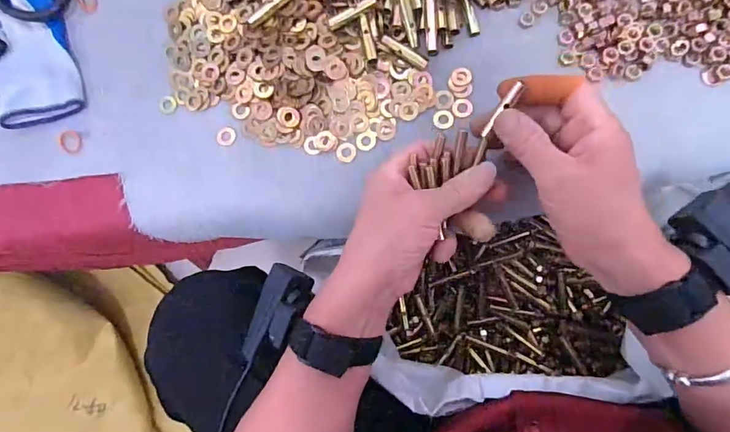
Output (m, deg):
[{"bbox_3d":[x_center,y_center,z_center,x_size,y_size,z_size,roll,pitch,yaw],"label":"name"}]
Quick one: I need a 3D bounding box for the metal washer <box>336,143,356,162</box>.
[{"bbox_3d":[-0.016,-0.053,0.375,0.016,0.004,0.016,-1,85,6],"label":"metal washer"}]

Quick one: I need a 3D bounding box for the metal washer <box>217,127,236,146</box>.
[{"bbox_3d":[-0.120,-0.069,0.387,0.015,0.004,0.017,25,88,8],"label":"metal washer"}]

